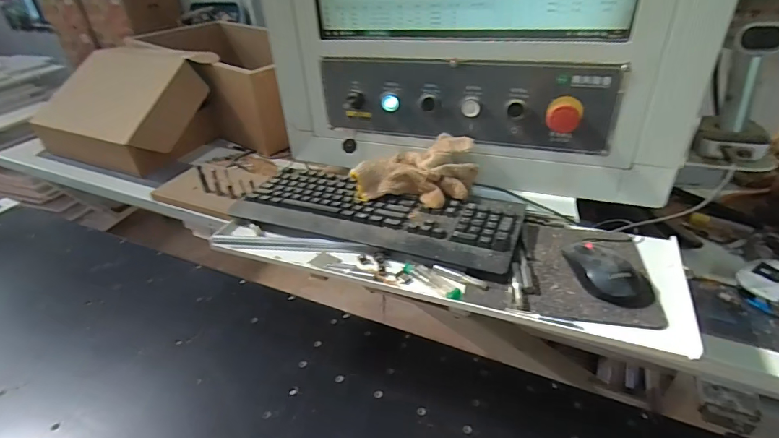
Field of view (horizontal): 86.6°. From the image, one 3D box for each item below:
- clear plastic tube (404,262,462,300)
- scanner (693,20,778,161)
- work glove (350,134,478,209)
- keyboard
[{"bbox_3d":[0.055,0.078,0.528,0.020,0.009,0.085,-30,43,-34],"label":"clear plastic tube"},{"bbox_3d":[0.477,-0.168,0.556,0.078,0.175,0.060,12,15,21],"label":"scanner"},{"bbox_3d":[0.041,-0.077,0.650,0.182,0.076,0.098,8,36,15],"label":"work glove"},{"bbox_3d":[-0.023,-0.009,0.644,0.435,0.032,0.161,11,37,19],"label":"keyboard"}]

